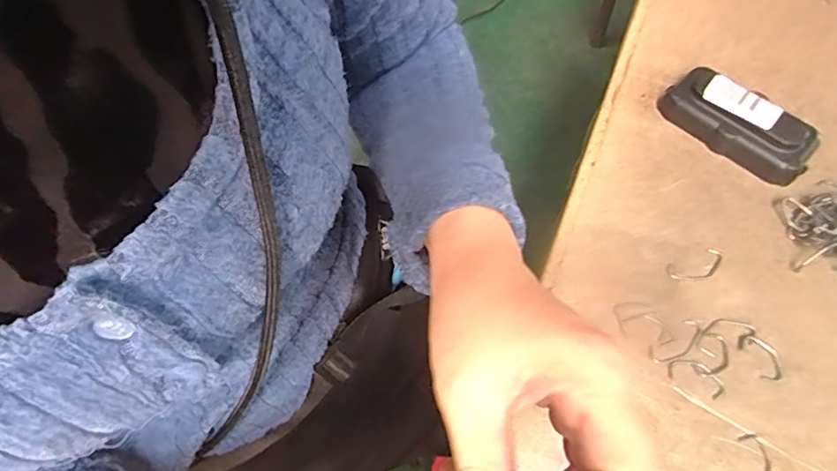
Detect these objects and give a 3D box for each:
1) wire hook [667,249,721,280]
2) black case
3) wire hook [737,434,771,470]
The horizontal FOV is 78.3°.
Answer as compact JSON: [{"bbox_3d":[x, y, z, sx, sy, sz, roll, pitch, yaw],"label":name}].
[{"bbox_3d":[0.192,0.022,0.356,0.038,0.004,0.017,-19,66,-5],"label":"wire hook"},{"bbox_3d":[0.242,-0.087,0.387,0.107,0.032,0.046,39,73,19],"label":"black case"},{"bbox_3d":[0.199,0.134,0.303,0.016,0.004,0.031,3,66,5],"label":"wire hook"}]

